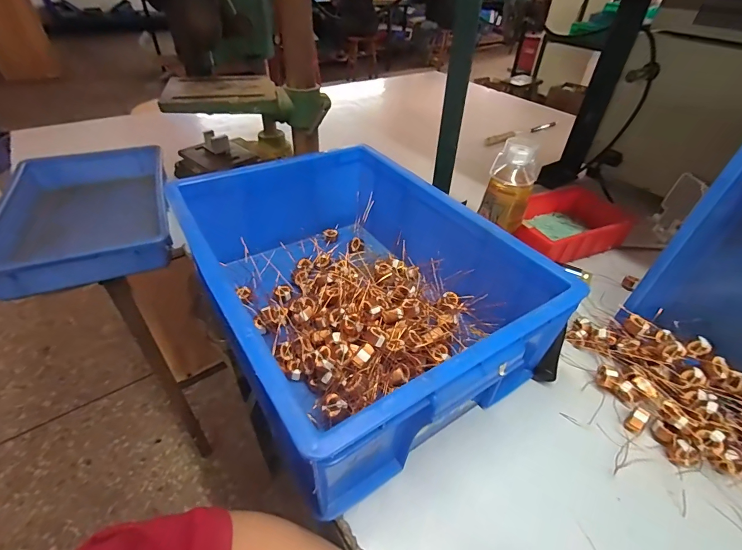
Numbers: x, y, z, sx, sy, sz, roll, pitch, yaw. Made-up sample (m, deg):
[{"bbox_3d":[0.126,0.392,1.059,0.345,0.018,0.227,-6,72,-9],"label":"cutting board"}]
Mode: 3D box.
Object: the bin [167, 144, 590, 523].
[{"bbox_3d":[-0.024,0.004,0.451,0.302,0.142,0.407,-23,47,-26],"label":"bin"}]

